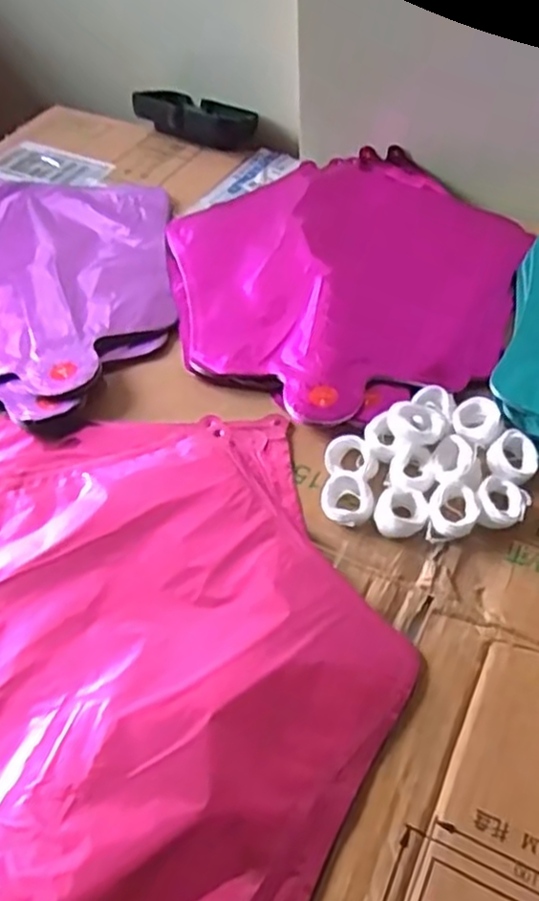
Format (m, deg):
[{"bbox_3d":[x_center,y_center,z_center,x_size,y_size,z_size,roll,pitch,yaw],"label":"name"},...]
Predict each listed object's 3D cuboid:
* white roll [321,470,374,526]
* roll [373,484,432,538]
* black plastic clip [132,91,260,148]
[{"bbox_3d":[0.040,0.024,0.361,0.026,0.009,0.027,-1,52,2],"label":"white roll"},{"bbox_3d":[0.066,0.029,0.354,0.024,0.009,0.027,15,54,14],"label":"roll"},{"bbox_3d":[-0.065,-0.286,0.607,0.107,0.025,0.057,30,59,24],"label":"black plastic clip"}]

